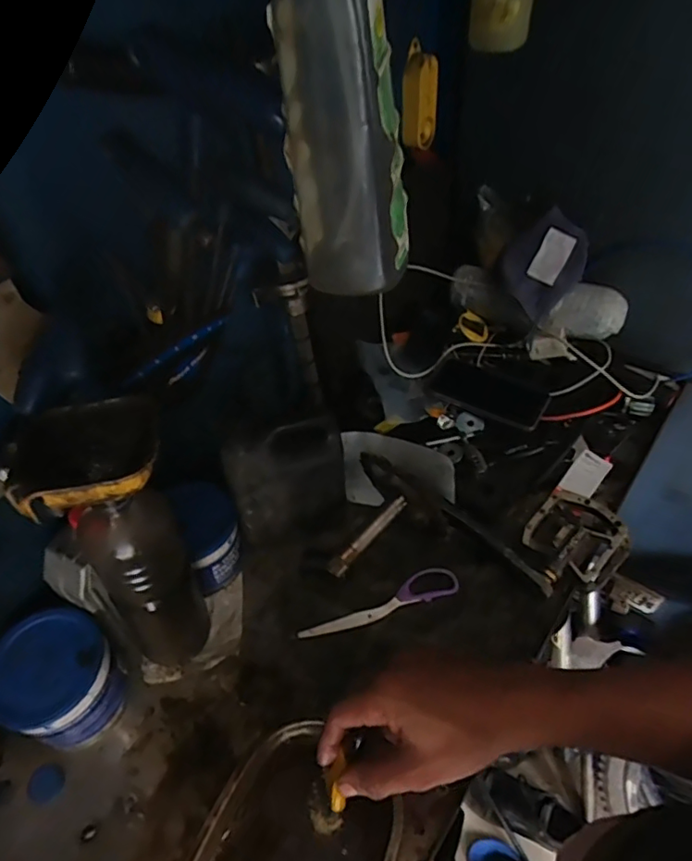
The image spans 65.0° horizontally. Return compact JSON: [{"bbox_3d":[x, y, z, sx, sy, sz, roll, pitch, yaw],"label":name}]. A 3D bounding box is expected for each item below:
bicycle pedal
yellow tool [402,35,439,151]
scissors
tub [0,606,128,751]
[{"bbox_3d":[0.262,0.125,0.624,0.107,0.031,0.102,-36,55,-26],"label":"bicycle pedal"},{"bbox_3d":[0.099,-0.439,0.719,0.044,0.117,0.038,3,48,6],"label":"yellow tool"},{"bbox_3d":[0.037,0.195,0.616,0.185,0.012,0.035,-14,48,-9],"label":"scissors"},{"bbox_3d":[-0.274,0.246,0.532,0.096,0.107,0.100,18,51,19],"label":"tub"}]

